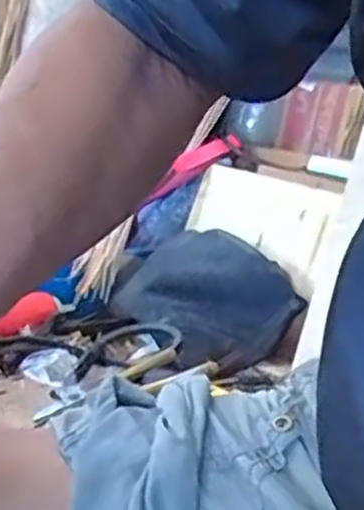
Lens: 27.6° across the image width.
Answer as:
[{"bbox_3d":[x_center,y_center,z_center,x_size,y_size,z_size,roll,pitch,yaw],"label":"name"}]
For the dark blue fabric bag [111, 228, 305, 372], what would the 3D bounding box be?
[{"bbox_3d":[0.032,0.052,0.907,0.184,0.030,0.166,36,67,24],"label":"dark blue fabric bag"}]

